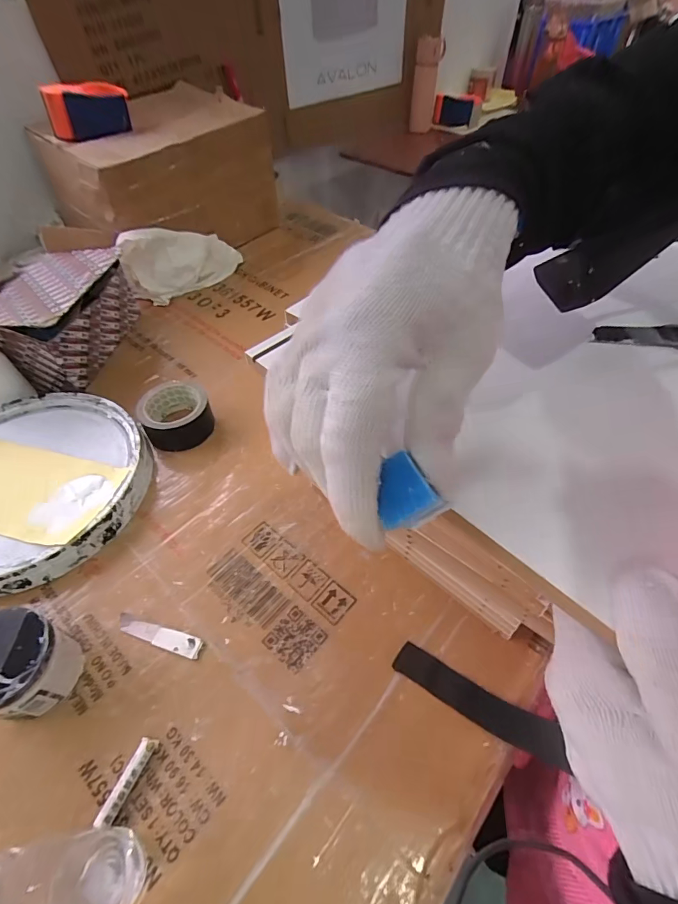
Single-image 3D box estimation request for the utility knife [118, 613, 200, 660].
[{"bbox_3d":[-0.190,0.194,0.442,0.096,0.004,0.021,13,51,9],"label":"utility knife"}]

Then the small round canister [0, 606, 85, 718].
[{"bbox_3d":[-0.297,0.199,0.391,0.079,0.080,0.080,1,51,-1],"label":"small round canister"}]

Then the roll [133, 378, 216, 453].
[{"bbox_3d":[-0.237,-0.054,0.612,0.096,0.050,0.100,-27,56,-22],"label":"roll"}]

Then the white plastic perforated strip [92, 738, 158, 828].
[{"bbox_3d":[-0.181,0.282,0.361,0.015,0.015,0.062,19,52,13],"label":"white plastic perforated strip"}]

